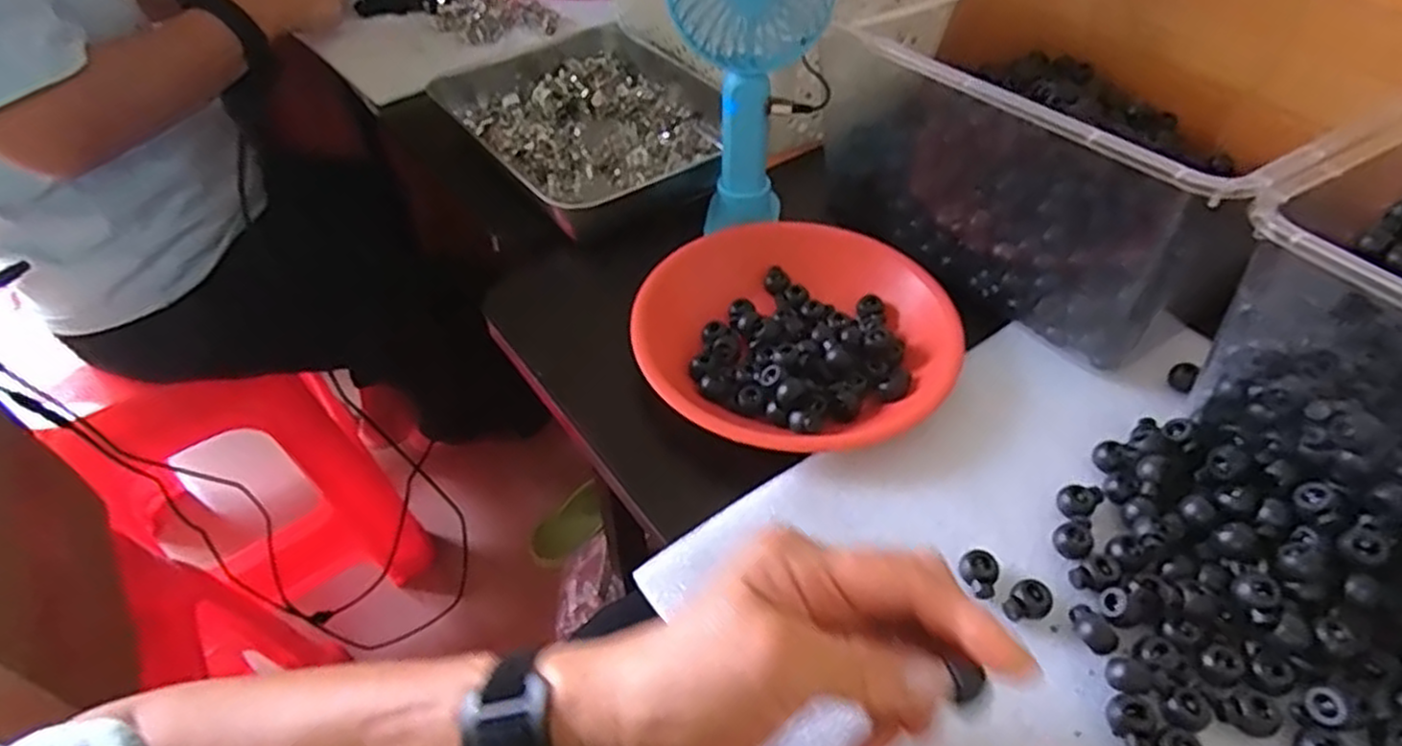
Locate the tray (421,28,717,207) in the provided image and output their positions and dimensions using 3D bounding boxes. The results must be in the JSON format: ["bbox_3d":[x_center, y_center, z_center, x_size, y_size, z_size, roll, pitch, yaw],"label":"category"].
[{"bbox_3d":[-0.098,-0.232,0.662,0.205,0.042,0.207,-35,56,-27],"label":"tray"}]

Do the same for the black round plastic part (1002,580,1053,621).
[{"bbox_3d":[0.149,0.105,0.344,0.022,0.010,0.015,-8,48,-6],"label":"black round plastic part"}]

